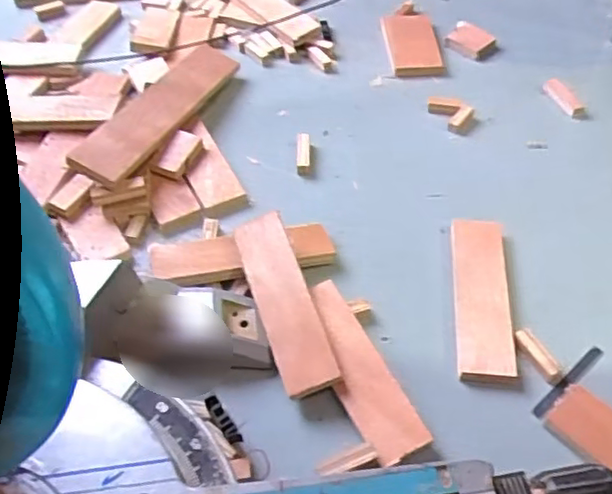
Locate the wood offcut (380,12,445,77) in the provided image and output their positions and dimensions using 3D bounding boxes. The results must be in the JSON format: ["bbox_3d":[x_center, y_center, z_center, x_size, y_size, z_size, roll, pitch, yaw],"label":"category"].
[{"bbox_3d":[0.154,-0.302,0.937,0.079,0.014,0.138,-4,52,-6],"label":"wood offcut"}]

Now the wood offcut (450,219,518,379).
[{"bbox_3d":[0.175,0.046,0.641,0.055,0.019,0.186,6,52,2],"label":"wood offcut"}]

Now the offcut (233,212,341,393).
[{"bbox_3d":[-0.022,0.050,0.602,0.053,0.010,0.179,-27,62,8],"label":"offcut"}]

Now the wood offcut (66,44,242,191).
[{"bbox_3d":[-0.176,-0.171,0.781,0.071,0.018,0.297,36,45,-5],"label":"wood offcut"}]

